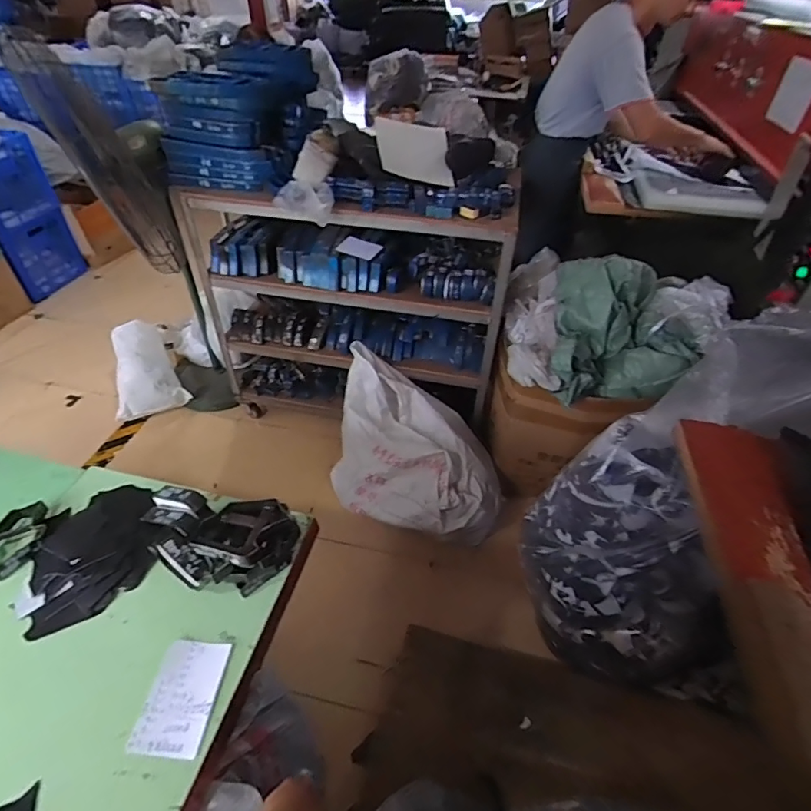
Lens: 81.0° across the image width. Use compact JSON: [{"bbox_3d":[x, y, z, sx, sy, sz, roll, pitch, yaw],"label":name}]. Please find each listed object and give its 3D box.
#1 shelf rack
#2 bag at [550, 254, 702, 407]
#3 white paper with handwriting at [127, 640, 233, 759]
[{"bbox_3d":[-0.229,-0.428,1.888,1.215,1.009,0.423,13,46,2],"label":"shelf rack"},{"bbox_3d":[0.647,-0.219,1.479,0.373,0.327,0.329,7,46,-4],"label":"bag"},{"bbox_3d":[-0.342,0.444,0.732,0.100,0.006,0.153,5,41,3],"label":"white paper with handwriting"}]

